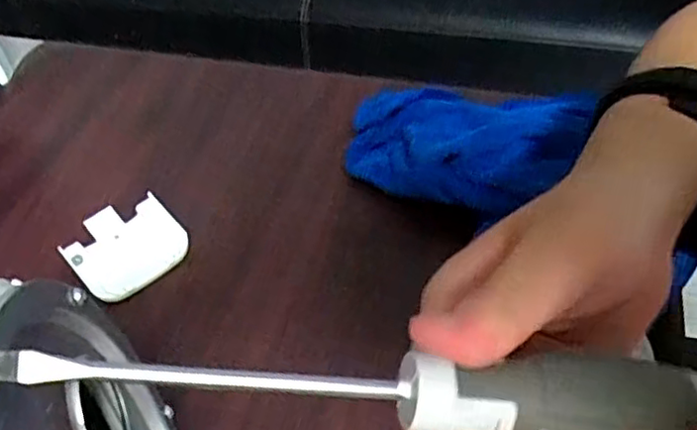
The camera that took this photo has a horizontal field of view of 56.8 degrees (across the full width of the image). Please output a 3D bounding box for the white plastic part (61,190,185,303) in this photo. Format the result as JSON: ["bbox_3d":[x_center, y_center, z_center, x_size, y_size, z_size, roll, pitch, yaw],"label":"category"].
[{"bbox_3d":[-0.157,0.018,0.450,0.071,0.015,0.080,-35,53,-25],"label":"white plastic part"}]

